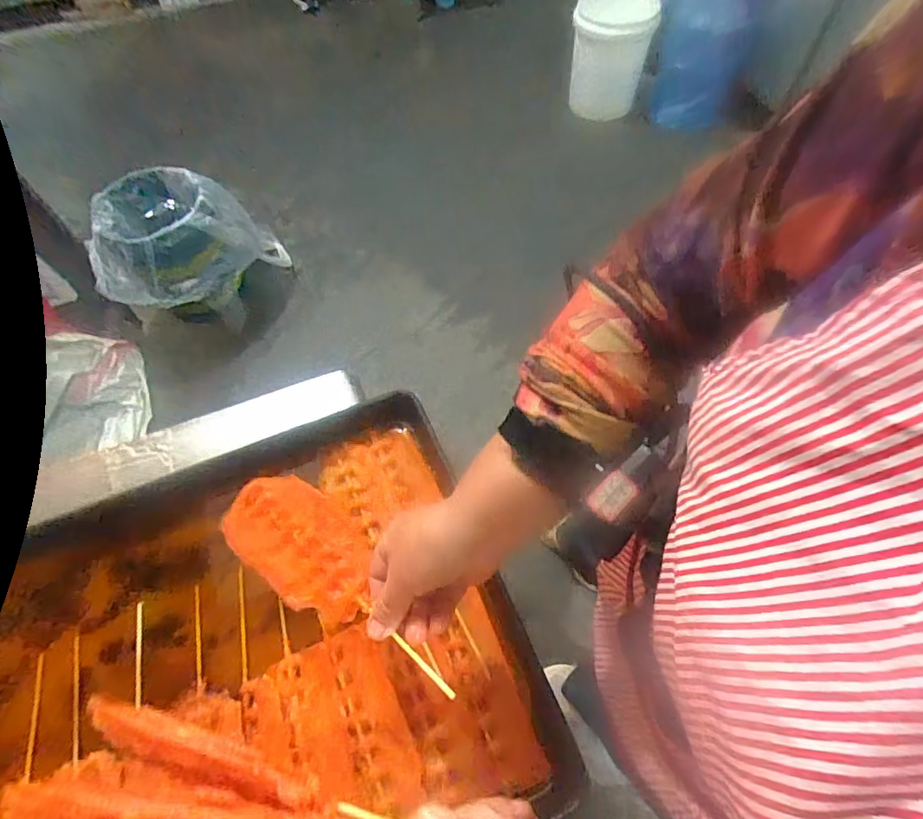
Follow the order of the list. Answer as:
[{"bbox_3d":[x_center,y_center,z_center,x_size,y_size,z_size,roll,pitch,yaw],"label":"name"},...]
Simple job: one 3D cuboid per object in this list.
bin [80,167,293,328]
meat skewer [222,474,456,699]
[{"bbox_3d":[-0.795,-0.466,1.467,0.462,0.352,0.319,-26,63,-12],"label":"bin"},{"bbox_3d":[-0.104,0.126,0.389,0.244,0.011,0.080,28,67,31],"label":"meat skewer"}]

